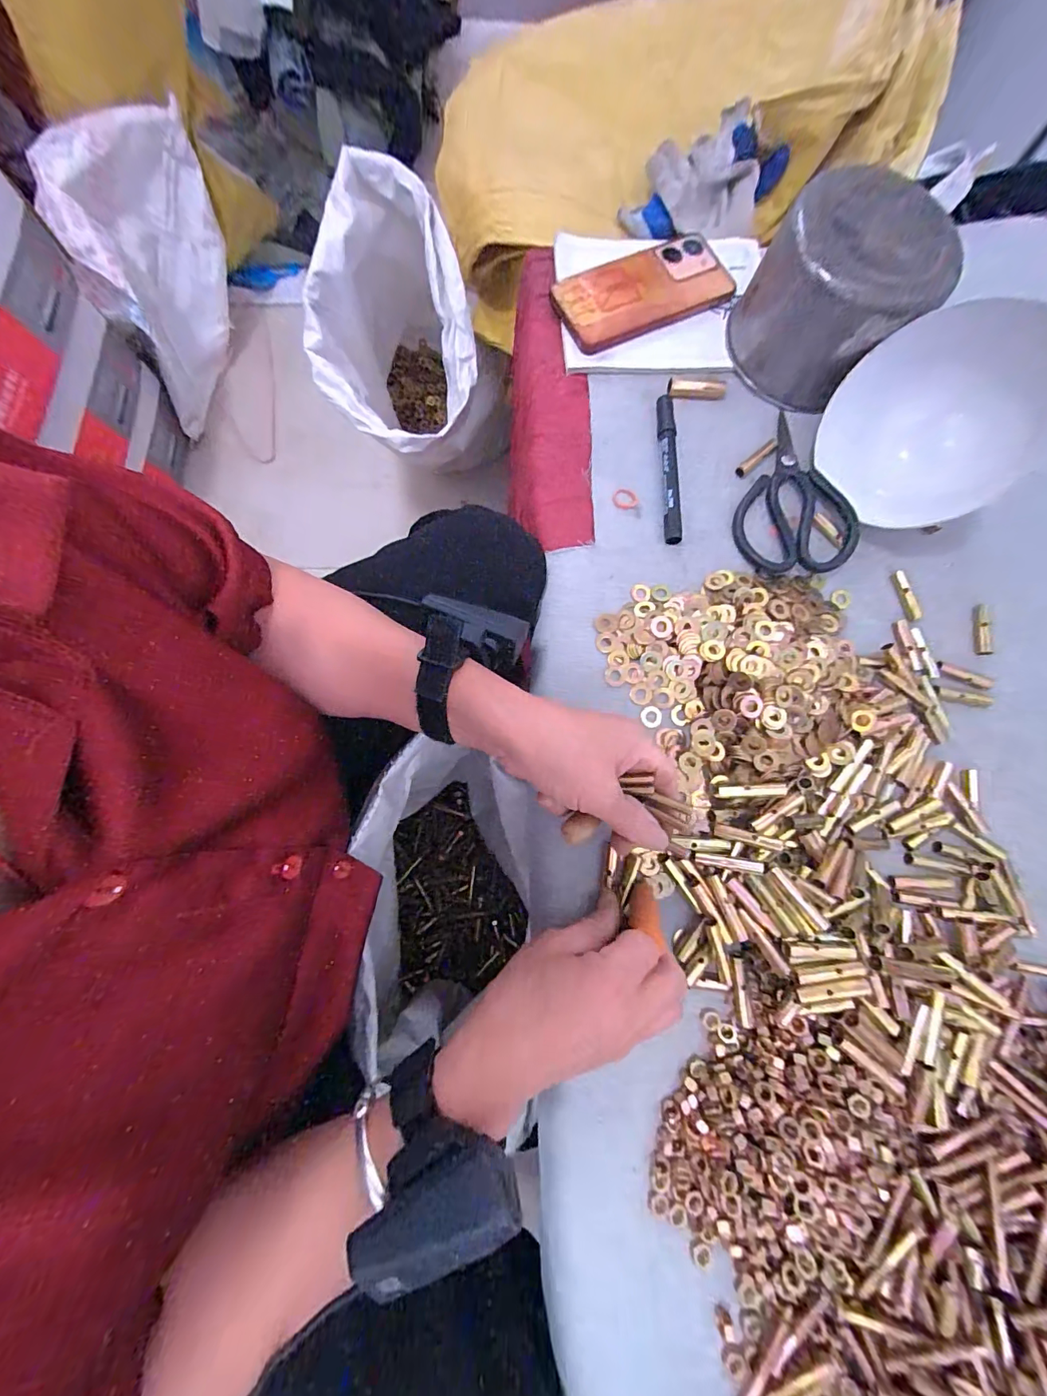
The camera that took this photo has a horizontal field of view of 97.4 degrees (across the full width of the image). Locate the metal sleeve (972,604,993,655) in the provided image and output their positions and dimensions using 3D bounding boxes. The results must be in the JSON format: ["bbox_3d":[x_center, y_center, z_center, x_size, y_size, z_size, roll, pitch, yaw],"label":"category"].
[{"bbox_3d":[0.383,-0.057,0.384,0.010,0.009,0.044,3,77,-2],"label":"metal sleeve"}]

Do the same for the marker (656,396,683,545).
[{"bbox_3d":[0.125,-0.197,0.396,0.015,0.019,0.132,-1,77,-3],"label":"marker"}]

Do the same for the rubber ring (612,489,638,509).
[{"bbox_3d":[0.087,-0.169,0.394,0.022,0.004,0.017,11,77,0],"label":"rubber ring"}]

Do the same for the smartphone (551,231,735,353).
[{"bbox_3d":[0.112,-0.376,0.427,0.167,0.012,0.073,-25,98,-7],"label":"smartphone"}]

